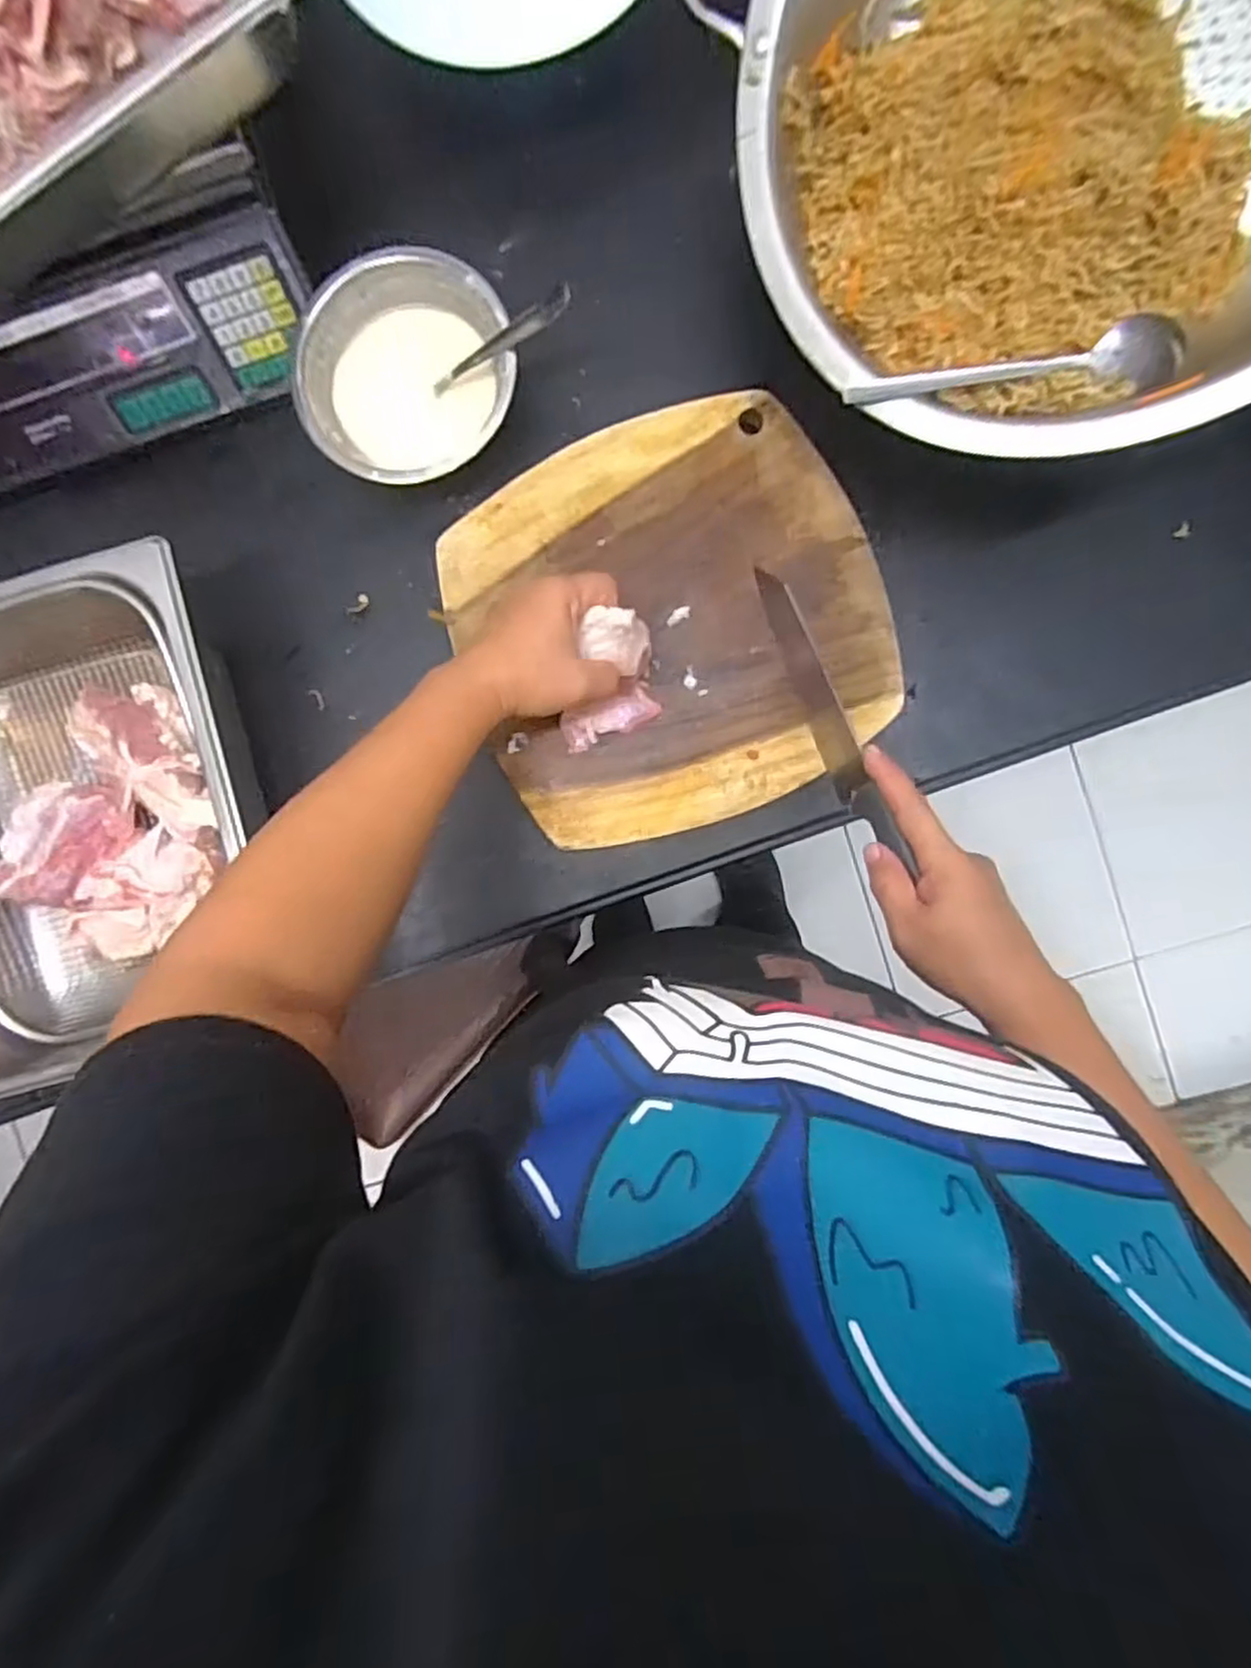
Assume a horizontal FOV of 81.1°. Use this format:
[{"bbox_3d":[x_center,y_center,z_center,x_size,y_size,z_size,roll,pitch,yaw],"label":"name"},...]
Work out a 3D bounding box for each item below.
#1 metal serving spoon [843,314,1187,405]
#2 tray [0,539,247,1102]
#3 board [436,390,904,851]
[{"bbox_3d":[0.234,-0.276,0.436,0.196,0.017,0.039,-5,91,3],"label":"metal serving spoon"},{"bbox_3d":[-0.382,-0.008,0.521,0.262,0.100,0.314,-16,90,3],"label":"tray"},{"bbox_3d":[0.032,-0.151,0.522,0.285,0.012,0.281,-23,90,3],"label":"board"}]

